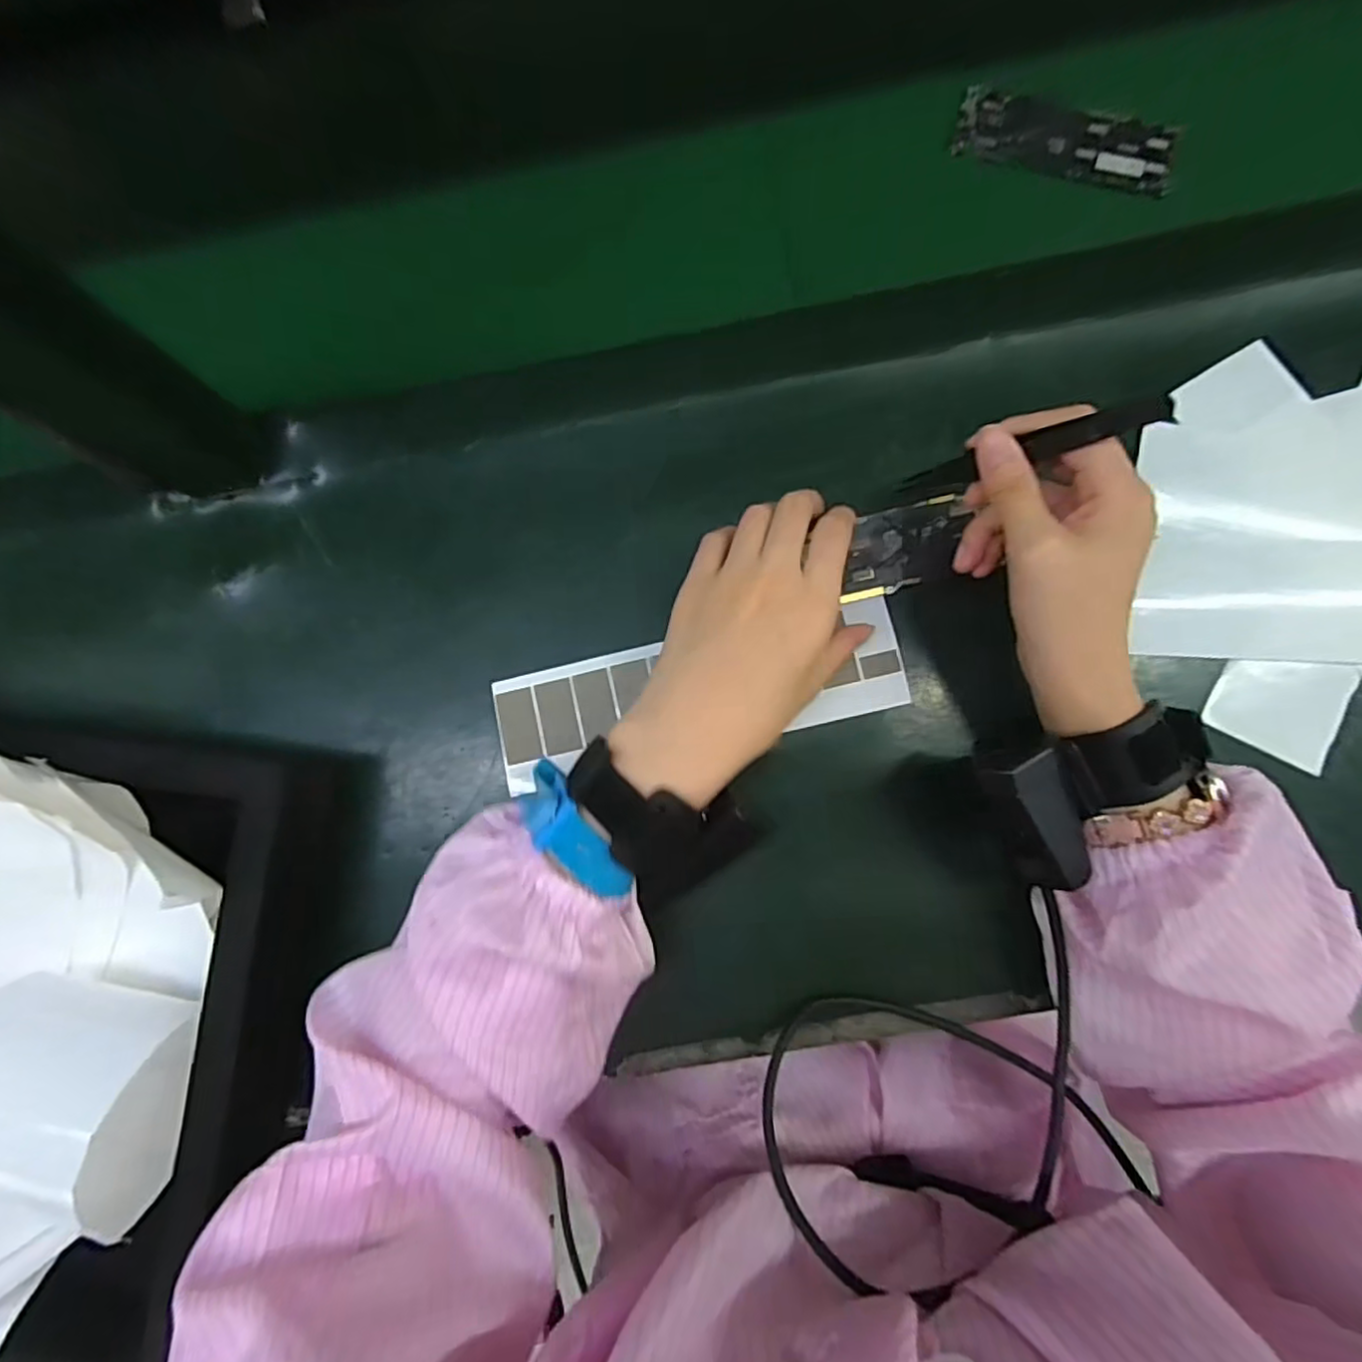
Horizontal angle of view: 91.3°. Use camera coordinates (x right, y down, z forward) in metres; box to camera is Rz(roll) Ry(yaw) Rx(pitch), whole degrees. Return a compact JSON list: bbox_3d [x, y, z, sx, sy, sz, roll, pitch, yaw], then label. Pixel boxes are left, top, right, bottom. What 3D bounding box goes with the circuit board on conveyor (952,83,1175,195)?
[{"bbox_3d":[0.223,-0.314,0.387,0.121,0.008,0.049,23,84,7],"label":"circuit board on conveyor"}]

